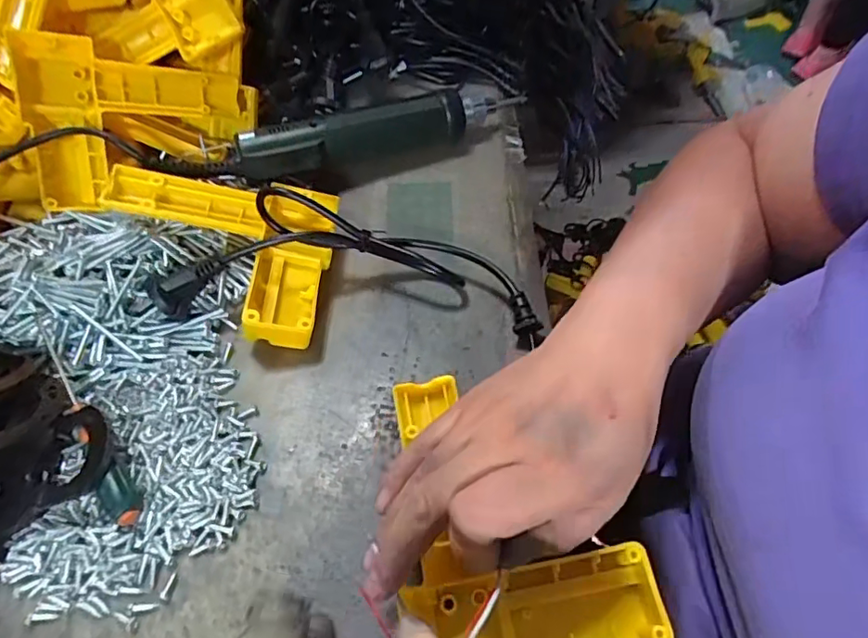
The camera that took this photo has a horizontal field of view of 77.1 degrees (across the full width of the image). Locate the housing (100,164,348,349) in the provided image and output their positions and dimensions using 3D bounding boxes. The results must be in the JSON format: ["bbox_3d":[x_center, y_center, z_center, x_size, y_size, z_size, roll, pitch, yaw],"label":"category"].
[{"bbox_3d":[-0.143,-0.051,0.362,0.149,0.040,0.120,17,54,-12],"label":"housing"}]

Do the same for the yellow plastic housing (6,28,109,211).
[{"bbox_3d":[-0.259,-0.136,0.381,0.043,0.114,0.034,1,16,0],"label":"yellow plastic housing"}]

